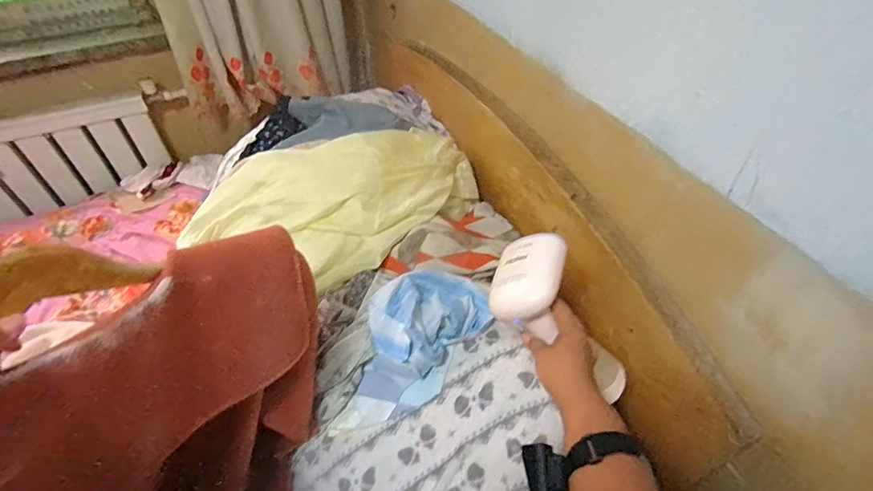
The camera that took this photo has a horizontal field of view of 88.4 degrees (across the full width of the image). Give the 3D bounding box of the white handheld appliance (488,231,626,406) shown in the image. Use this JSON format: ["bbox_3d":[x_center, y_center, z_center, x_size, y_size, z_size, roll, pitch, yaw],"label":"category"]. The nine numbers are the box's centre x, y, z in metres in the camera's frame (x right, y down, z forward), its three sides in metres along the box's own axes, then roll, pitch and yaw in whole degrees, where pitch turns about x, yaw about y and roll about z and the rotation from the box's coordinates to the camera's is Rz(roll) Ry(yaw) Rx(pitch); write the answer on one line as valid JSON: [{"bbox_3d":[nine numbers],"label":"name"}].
[{"bbox_3d":[0.181,0.101,0.605,0.237,0.077,0.130,46,51,-14],"label":"white handheld appliance"}]

